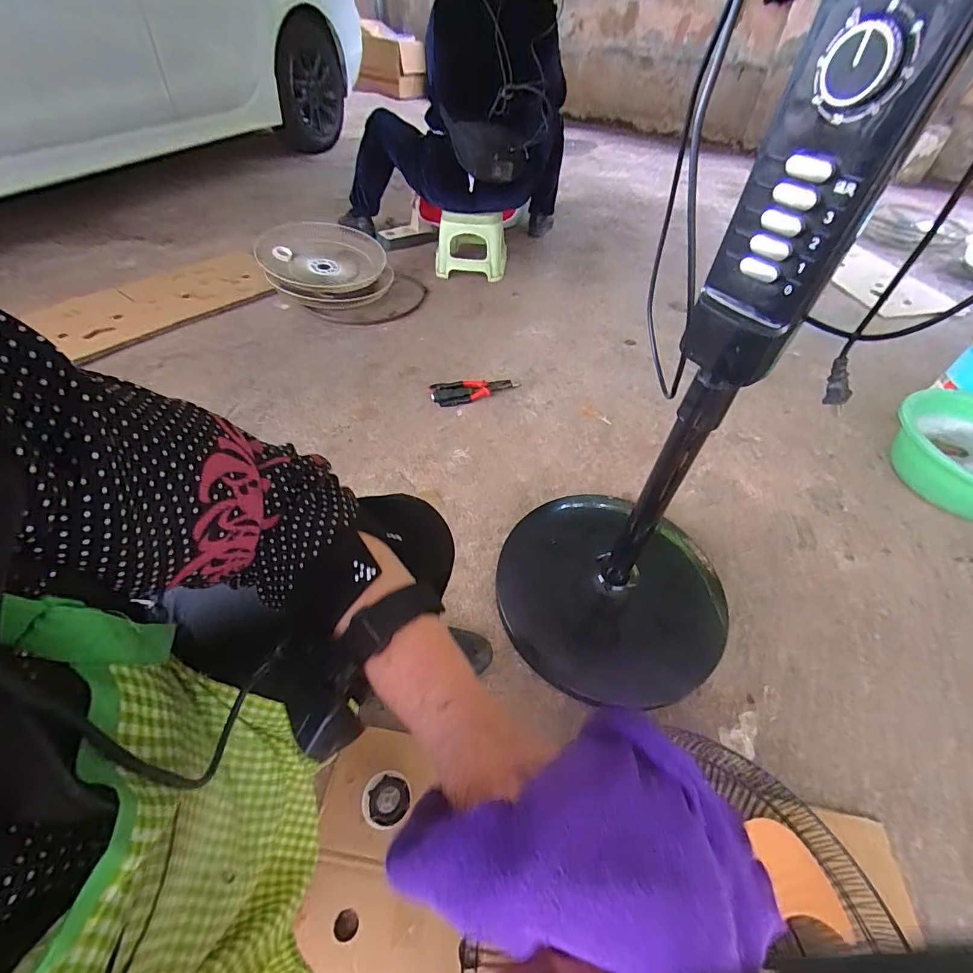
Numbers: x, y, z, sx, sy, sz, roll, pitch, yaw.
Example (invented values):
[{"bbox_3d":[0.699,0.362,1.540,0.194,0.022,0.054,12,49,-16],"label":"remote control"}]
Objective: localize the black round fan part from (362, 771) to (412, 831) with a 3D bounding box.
[{"bbox_3d":[-0.135,0.429,0.600,0.064,0.023,0.062,1,49,-1],"label":"black round fan part"}]

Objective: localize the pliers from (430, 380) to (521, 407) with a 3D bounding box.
[{"bbox_3d":[-0.028,-0.267,1.236,0.252,0.030,0.076,-8,49,-9],"label":"pliers"}]

